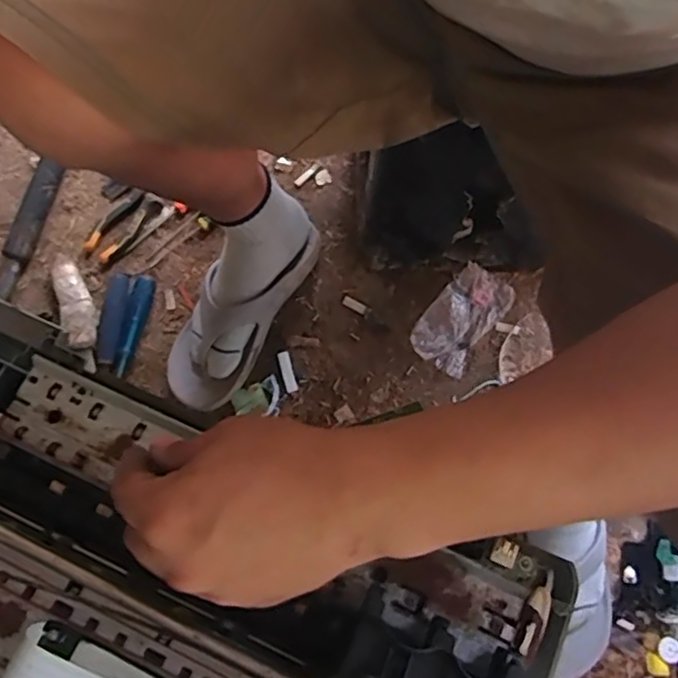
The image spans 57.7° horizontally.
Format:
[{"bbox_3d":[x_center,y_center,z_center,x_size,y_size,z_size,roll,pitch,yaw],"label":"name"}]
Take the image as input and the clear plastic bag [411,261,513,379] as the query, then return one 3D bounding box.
[{"bbox_3d":[0.155,-0.028,0.775,0.080,0.030,0.138,36,80,9],"label":"clear plastic bag"}]

